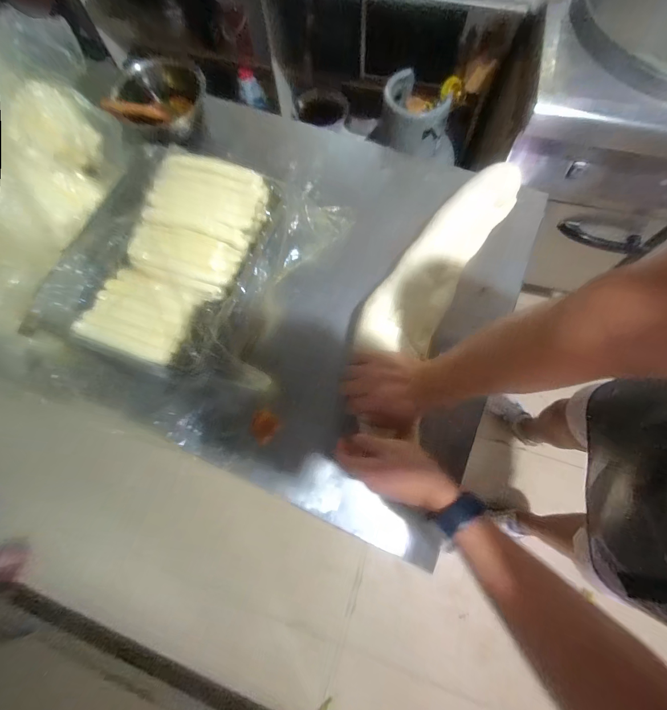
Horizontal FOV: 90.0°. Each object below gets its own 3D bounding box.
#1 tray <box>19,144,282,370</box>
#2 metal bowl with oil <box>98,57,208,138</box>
[{"bbox_3d":[-0.273,-0.171,0.538,0.276,0.065,0.366,16,72,7],"label":"tray"},{"bbox_3d":[-0.353,-0.517,0.681,0.164,0.074,0.144,-1,71,2],"label":"metal bowl with oil"}]

